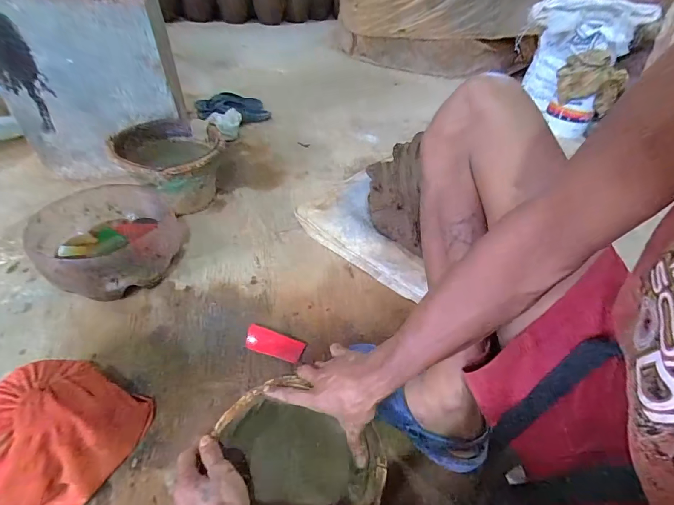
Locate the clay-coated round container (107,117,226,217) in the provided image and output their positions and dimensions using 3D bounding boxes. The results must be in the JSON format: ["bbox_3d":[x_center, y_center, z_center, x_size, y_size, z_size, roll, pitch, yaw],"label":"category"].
[{"bbox_3d":[-0.418,-0.219,0.873,0.245,0.152,0.269,-7,45,-13],"label":"clay-coated round container"}]

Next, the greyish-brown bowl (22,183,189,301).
[{"bbox_3d":[-0.457,-0.021,0.697,0.246,0.120,0.253,4,43,-4],"label":"greyish-brown bowl"}]

